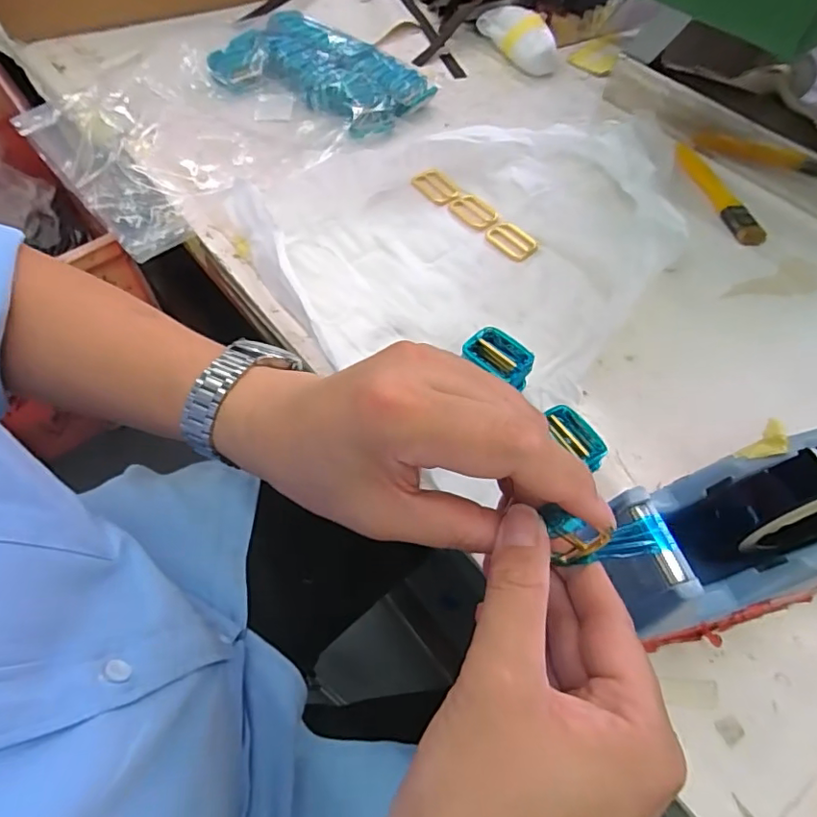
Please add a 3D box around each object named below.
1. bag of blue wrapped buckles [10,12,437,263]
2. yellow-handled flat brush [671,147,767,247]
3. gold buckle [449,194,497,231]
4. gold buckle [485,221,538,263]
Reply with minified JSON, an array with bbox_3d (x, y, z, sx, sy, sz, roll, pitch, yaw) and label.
[{"bbox_3d":[-0.181,-0.310,0.561,0.256,0.036,0.348,41,66,20],"label":"bag of blue wrapped buckles"},{"bbox_3d":[0.303,-0.217,0.537,0.029,0.015,0.159,-7,60,-6],"label":"yellow-handled flat brush"},{"bbox_3d":[0.061,-0.185,0.510,0.030,0.004,0.048,-39,67,-21],"label":"gold buckle"},{"bbox_3d":[0.094,-0.151,0.491,0.033,0.005,0.047,-37,67,-21],"label":"gold buckle"}]

